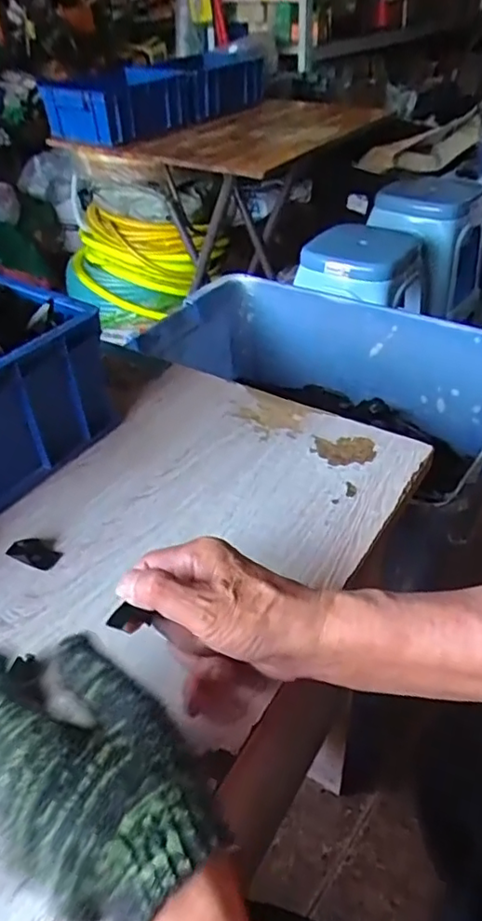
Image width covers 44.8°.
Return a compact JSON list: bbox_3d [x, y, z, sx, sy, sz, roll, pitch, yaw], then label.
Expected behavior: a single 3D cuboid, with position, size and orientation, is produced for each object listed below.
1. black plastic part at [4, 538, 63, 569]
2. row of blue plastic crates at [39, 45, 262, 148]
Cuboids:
[{"bbox_3d":[-0.169,0.075,0.476,0.041,0.007,0.024,17,45,22],"label":"black plastic part"},{"bbox_3d":[-0.225,-1.056,1.676,0.315,0.160,0.616,30,51,33],"label":"row of blue plastic crates"}]

